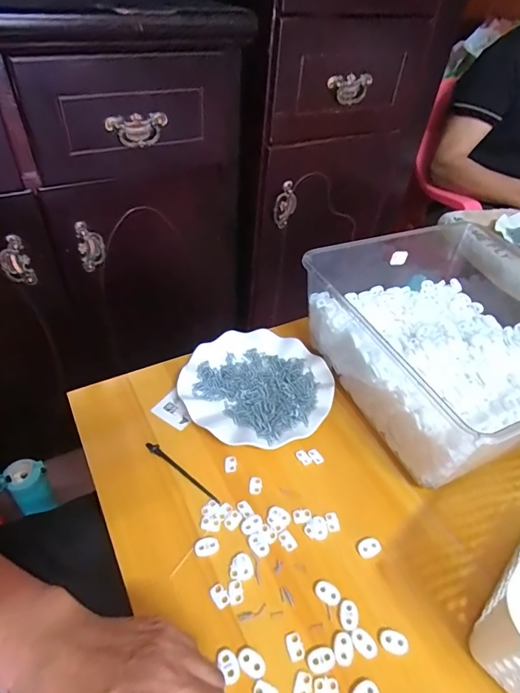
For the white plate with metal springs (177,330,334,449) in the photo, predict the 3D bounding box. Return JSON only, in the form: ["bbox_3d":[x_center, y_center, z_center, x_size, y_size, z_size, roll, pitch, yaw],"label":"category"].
[{"bbox_3d":[-0.005,0.050,0.533,0.178,0.020,0.179,3,44,-3],"label":"white plate with metal springs"}]

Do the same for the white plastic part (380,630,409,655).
[{"bbox_3d":[0.112,0.246,0.353,0.023,0.004,0.016,9,44,4],"label":"white plastic part"}]

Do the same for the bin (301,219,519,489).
[{"bbox_3d":[0.253,-0.015,0.528,0.305,0.122,0.297,-16,48,-21],"label":"bin"}]

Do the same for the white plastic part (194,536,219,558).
[{"bbox_3d":[-0.050,0.188,0.398,0.022,0.004,0.017,-6,45,-12],"label":"white plastic part"}]

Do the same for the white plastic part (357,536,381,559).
[{"bbox_3d":[0.106,0.194,0.409,0.023,0.004,0.016,-12,46,-18],"label":"white plastic part"}]

